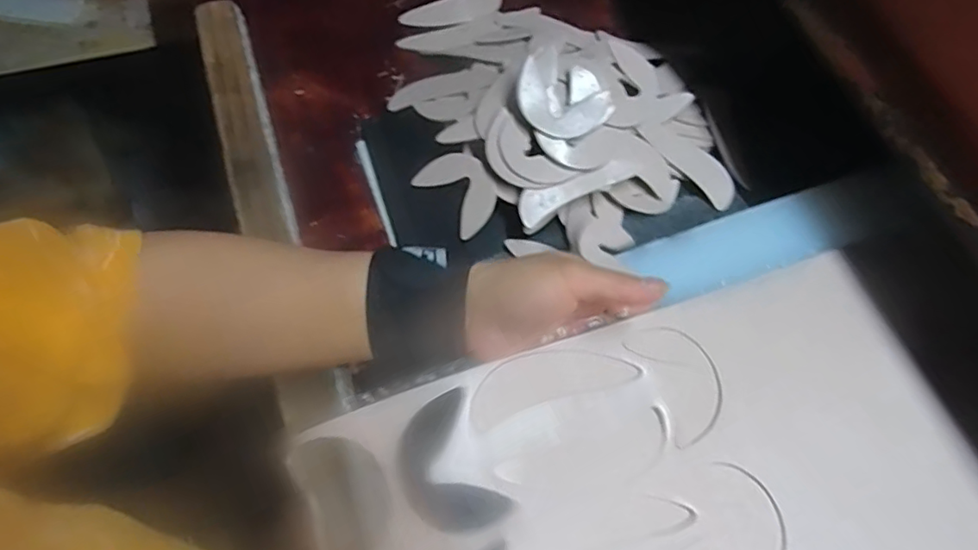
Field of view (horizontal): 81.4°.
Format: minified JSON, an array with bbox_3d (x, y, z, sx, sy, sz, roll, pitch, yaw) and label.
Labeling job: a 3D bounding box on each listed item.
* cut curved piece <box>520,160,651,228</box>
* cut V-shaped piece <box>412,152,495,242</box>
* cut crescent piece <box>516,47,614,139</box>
[{"bbox_3d":[0.066,-0.065,0.411,0.099,0.004,0.024,-27,93,-7],"label":"cut curved piece"},{"bbox_3d":[-0.021,-0.065,0.429,0.047,0.004,0.067,-44,72,3],"label":"cut V-shaped piece"},{"bbox_3d":[0.051,-0.126,0.411,0.069,0.007,0.060,39,66,-5],"label":"cut crescent piece"}]

